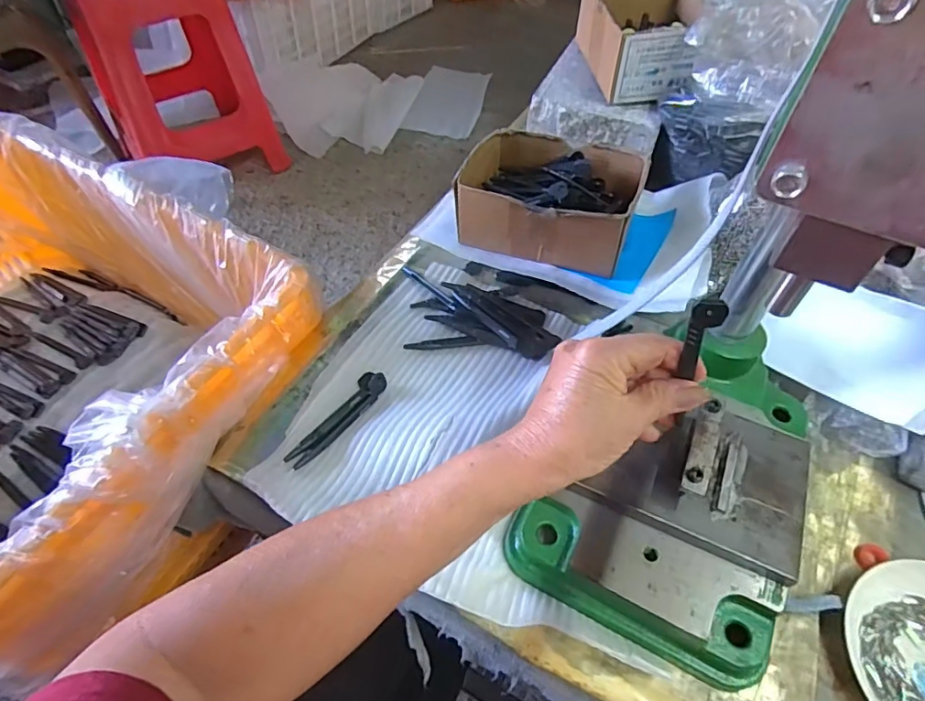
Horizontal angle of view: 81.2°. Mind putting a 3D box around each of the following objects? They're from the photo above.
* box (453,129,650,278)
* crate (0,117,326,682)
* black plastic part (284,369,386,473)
[{"bbox_3d":[0.085,-0.151,0.528,0.162,0.063,0.128,21,54,14],"label":"box"},{"bbox_3d":[-0.409,0.006,0.507,0.501,0.209,0.346,26,56,17],"label":"crate"},{"bbox_3d":[-0.095,0.053,0.419,0.023,0.006,0.098,26,56,18],"label":"black plastic part"}]

